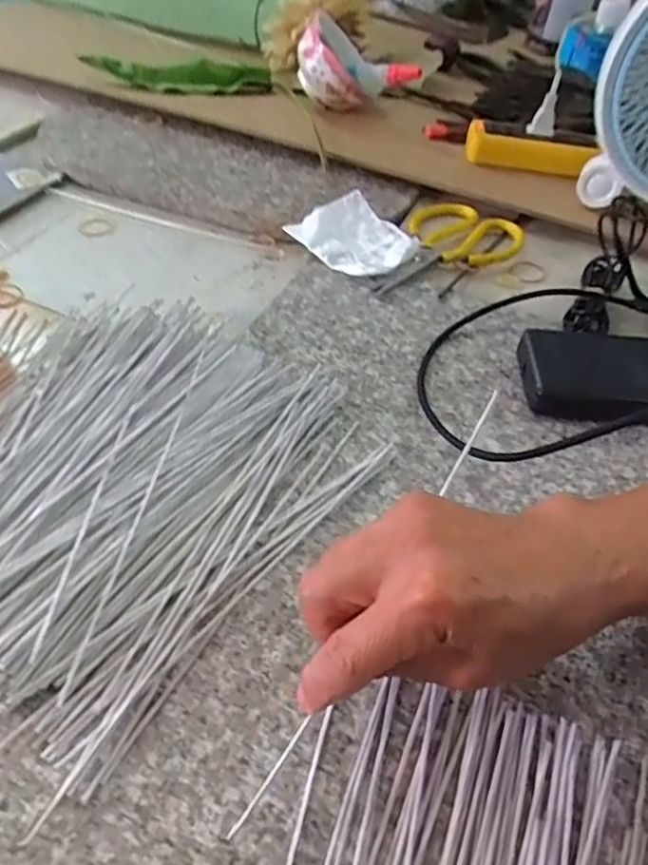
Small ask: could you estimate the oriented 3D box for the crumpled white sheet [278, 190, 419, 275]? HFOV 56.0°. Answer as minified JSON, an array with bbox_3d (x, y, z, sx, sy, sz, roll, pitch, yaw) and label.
[{"bbox_3d":[0.032,-0.181,0.560,0.087,0.019,0.113,-34,58,-29],"label":"crumpled white sheet"}]

